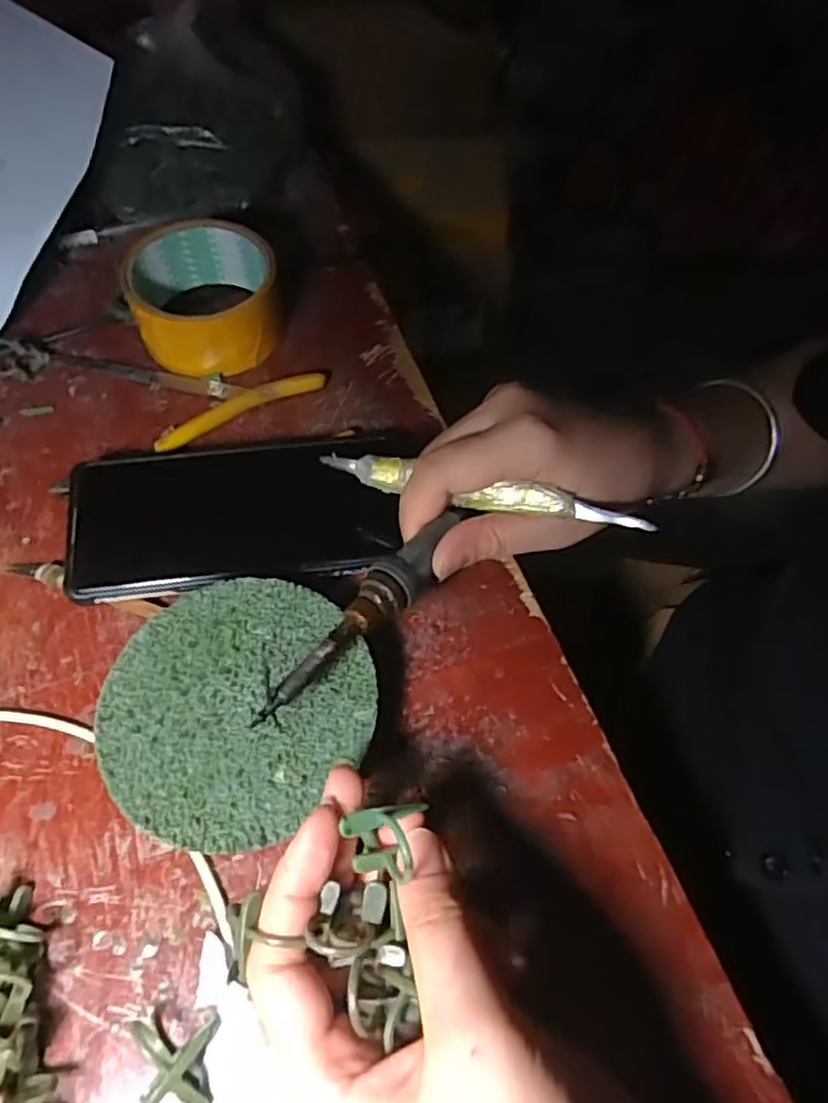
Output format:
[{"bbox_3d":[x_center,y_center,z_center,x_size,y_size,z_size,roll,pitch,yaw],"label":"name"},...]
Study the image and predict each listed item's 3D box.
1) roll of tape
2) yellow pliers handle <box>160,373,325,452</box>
[{"bbox_3d":[-0.124,-0.152,0.407,0.083,0.050,0.084,1,57,-1],"label":"roll of tape"},{"bbox_3d":[-0.099,-0.082,0.386,0.102,0.011,0.018,-31,63,-20],"label":"yellow pliers handle"}]

